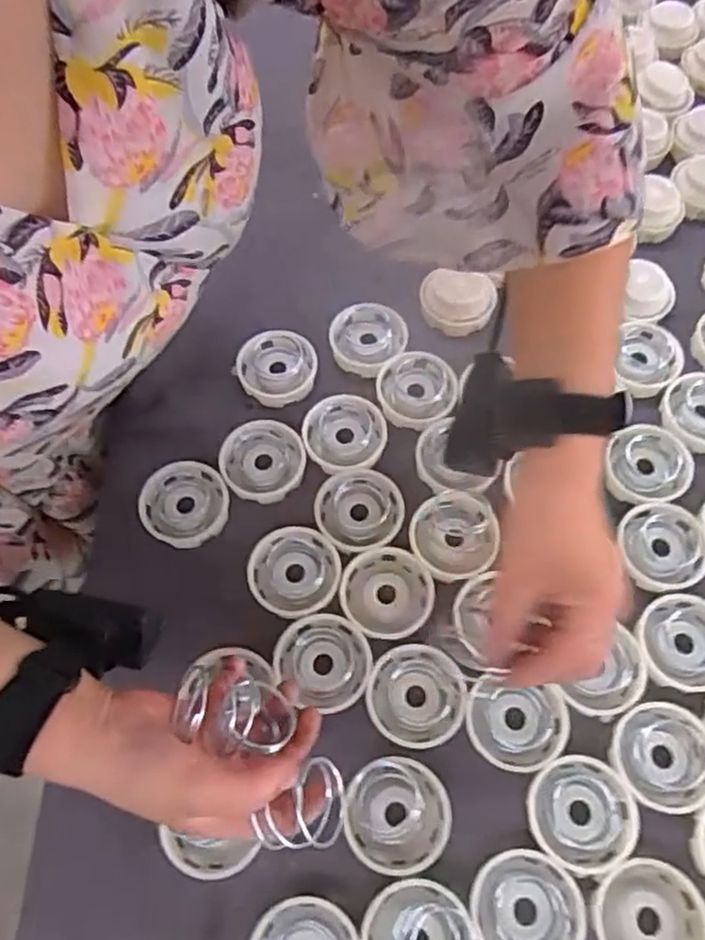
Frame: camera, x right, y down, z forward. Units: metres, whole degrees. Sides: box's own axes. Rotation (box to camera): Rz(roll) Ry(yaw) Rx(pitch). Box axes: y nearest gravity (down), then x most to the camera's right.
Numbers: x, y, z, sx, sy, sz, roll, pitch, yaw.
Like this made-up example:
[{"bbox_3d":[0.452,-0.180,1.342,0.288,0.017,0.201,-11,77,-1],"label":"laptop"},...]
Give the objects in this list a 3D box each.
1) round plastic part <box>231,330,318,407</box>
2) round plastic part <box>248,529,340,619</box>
[{"bbox_3d":[-0.061,-0.082,0.573,0.061,0.023,0.055,-25,69,-7],"label":"round plastic part"},{"bbox_3d":[-0.041,0.071,0.498,0.064,0.011,0.060,-1,68,3],"label":"round plastic part"}]

